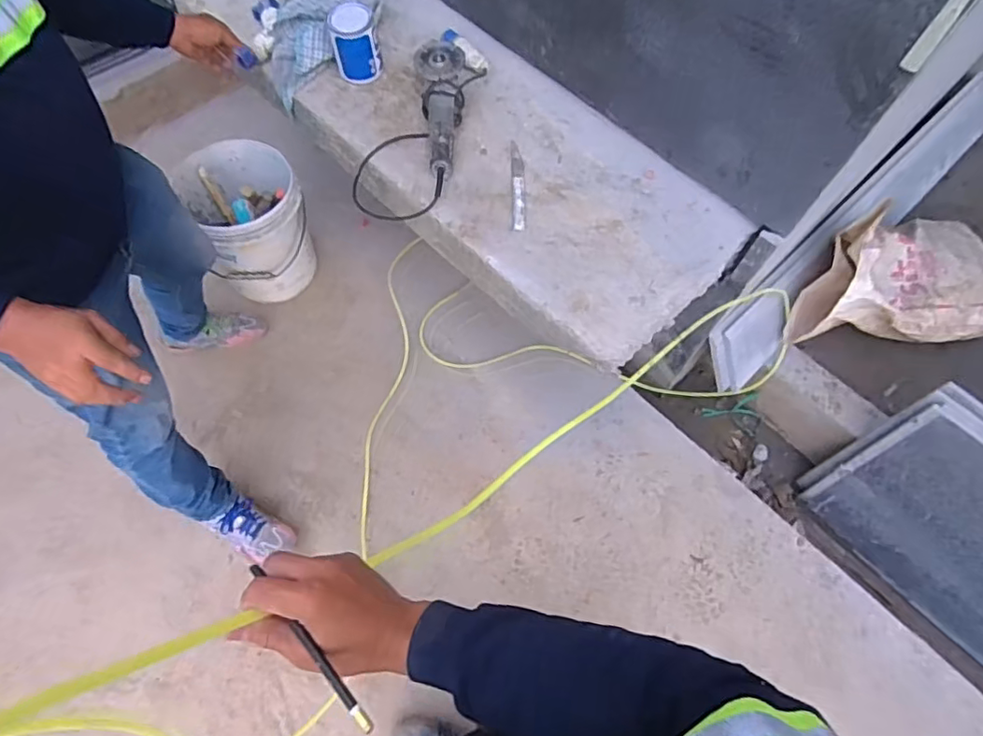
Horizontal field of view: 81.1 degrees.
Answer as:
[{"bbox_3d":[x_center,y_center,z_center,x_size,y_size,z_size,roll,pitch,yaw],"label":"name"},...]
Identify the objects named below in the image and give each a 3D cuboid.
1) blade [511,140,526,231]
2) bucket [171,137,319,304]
[{"bbox_3d":[0.056,-0.382,1.192,0.028,0.006,0.233,1,64,-2],"label":"blade"},{"bbox_3d":[-0.652,-0.392,1.557,0.294,0.330,0.359,-26,68,-14],"label":"bucket"}]

